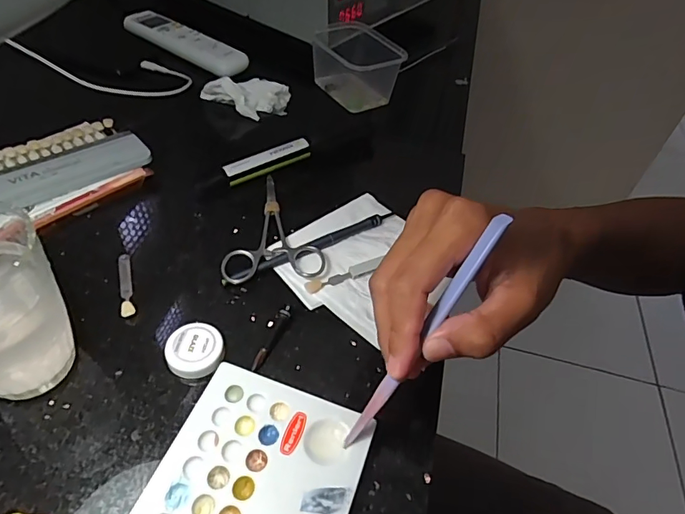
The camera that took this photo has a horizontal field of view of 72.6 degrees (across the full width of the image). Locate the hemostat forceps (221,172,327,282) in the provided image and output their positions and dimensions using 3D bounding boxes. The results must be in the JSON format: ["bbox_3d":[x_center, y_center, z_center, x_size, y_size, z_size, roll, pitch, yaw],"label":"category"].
[{"bbox_3d":[-0.053,-0.022,0.350,0.069,0.011,0.102,-2,48,-10],"label":"hemostat forceps"}]

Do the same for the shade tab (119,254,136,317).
[{"bbox_3d":[-0.143,0.018,0.308,0.008,0.005,0.056,-12,50,-19],"label":"shade tab"}]

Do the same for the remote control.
[{"bbox_3d":[-0.195,-0.266,0.574,0.175,0.018,0.048,33,51,21],"label":"remote control"}]

